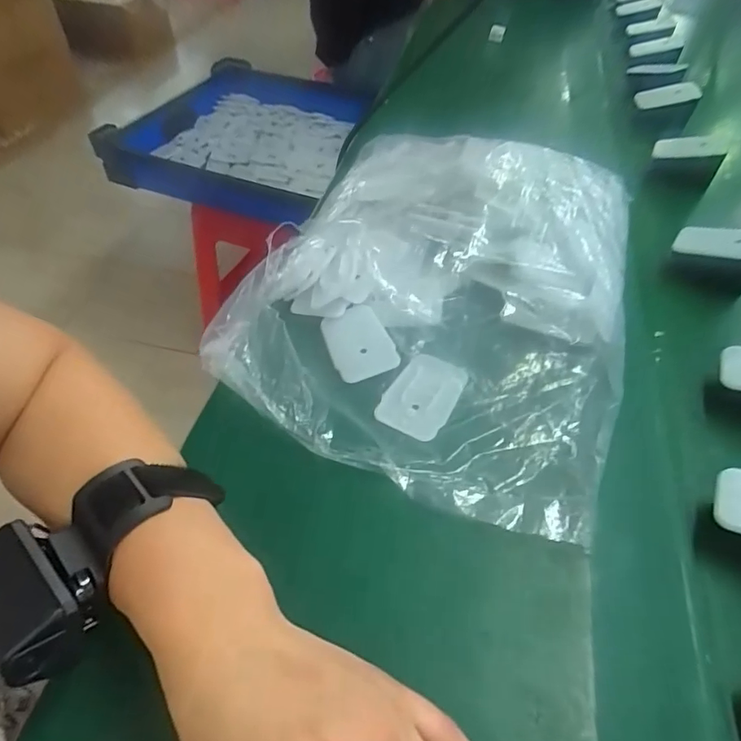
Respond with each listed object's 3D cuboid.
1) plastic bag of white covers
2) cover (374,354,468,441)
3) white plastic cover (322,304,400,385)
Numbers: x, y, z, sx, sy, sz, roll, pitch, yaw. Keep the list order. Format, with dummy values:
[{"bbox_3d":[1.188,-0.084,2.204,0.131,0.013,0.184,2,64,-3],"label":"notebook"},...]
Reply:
[{"bbox_3d":[0.057,-0.074,0.372,0.251,0.062,0.318,18,51,13],"label":"plastic bag of white covers"},{"bbox_3d":[0.036,0.016,0.351,0.044,0.004,0.068,24,53,18],"label":"cover"},{"bbox_3d":[-0.009,-0.021,0.374,0.043,0.005,0.063,-17,52,-16],"label":"white plastic cover"}]

